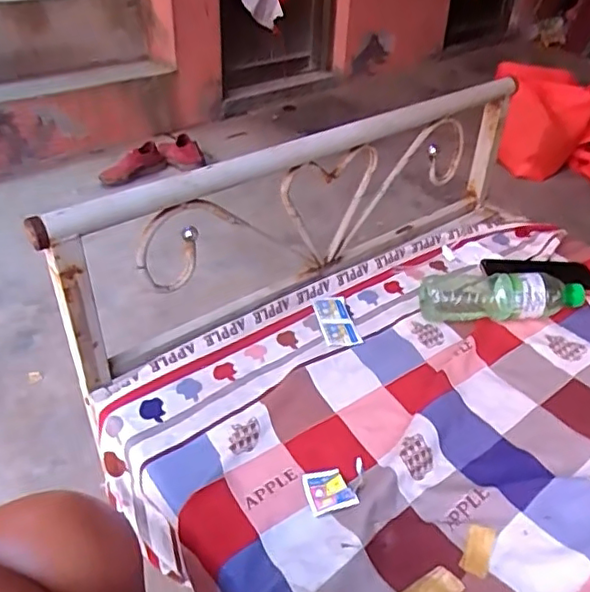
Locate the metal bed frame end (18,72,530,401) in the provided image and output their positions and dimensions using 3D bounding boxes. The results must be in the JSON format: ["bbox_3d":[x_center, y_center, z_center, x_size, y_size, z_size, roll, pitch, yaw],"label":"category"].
[{"bbox_3d":[0.056,-0.119,0.821,0.787,0.228,0.071,-23,43,-31],"label":"metal bed frame end"}]

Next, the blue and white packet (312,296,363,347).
[{"bbox_3d":[0.056,0.032,0.799,0.051,0.007,0.100,1,39,-14],"label":"blue and white packet"}]

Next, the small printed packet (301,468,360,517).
[{"bbox_3d":[0.034,0.191,0.579,0.045,0.007,0.047,-7,37,-12],"label":"small printed packet"}]

